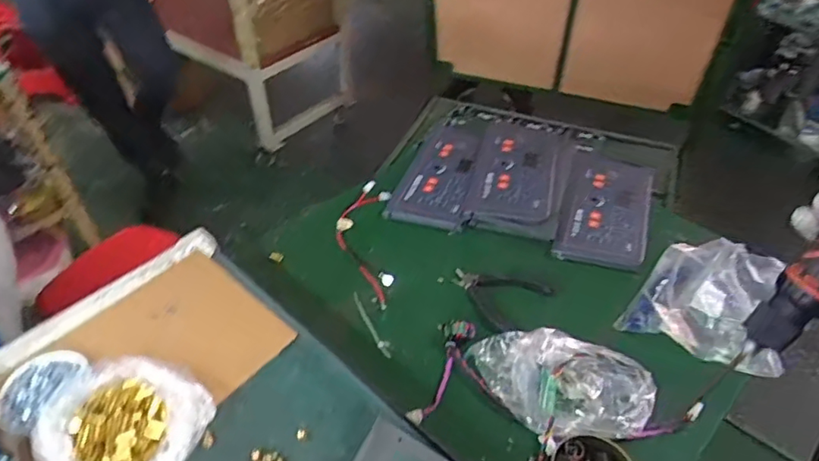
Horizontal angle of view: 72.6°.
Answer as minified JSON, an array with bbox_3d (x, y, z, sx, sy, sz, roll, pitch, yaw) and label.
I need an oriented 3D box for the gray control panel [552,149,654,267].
[{"bbox_3d":[0.356,-0.045,1.003,0.141,0.030,0.273,17,52,14],"label":"gray control panel"}]

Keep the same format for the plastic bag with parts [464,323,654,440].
[{"bbox_3d":[0.202,0.198,0.748,0.236,0.038,0.155,4,43,3],"label":"plastic bag with parts"}]

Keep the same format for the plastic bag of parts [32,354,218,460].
[{"bbox_3d":[-0.323,0.213,0.626,0.176,0.041,0.160,26,49,25],"label":"plastic bag of parts"}]

